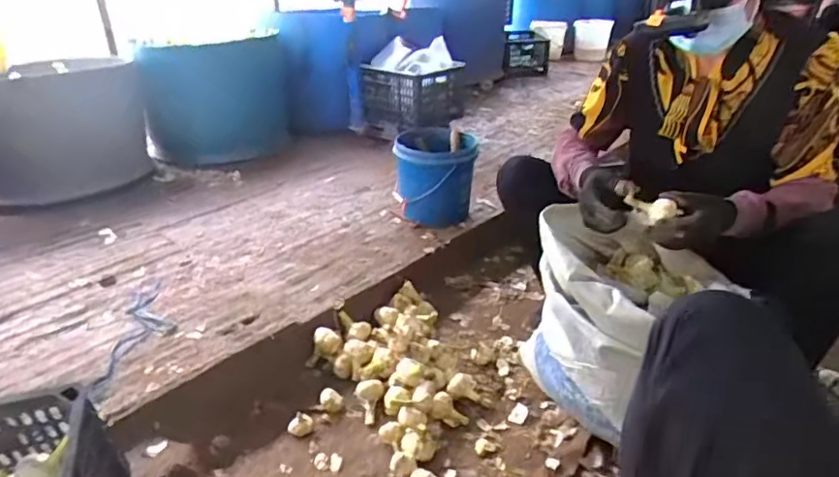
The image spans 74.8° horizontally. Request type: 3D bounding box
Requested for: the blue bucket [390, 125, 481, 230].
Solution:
[{"bbox_3d":[0.052,-0.188,1.692,0.230,0.256,0.249,-1,28,1],"label":"blue bucket"}]

